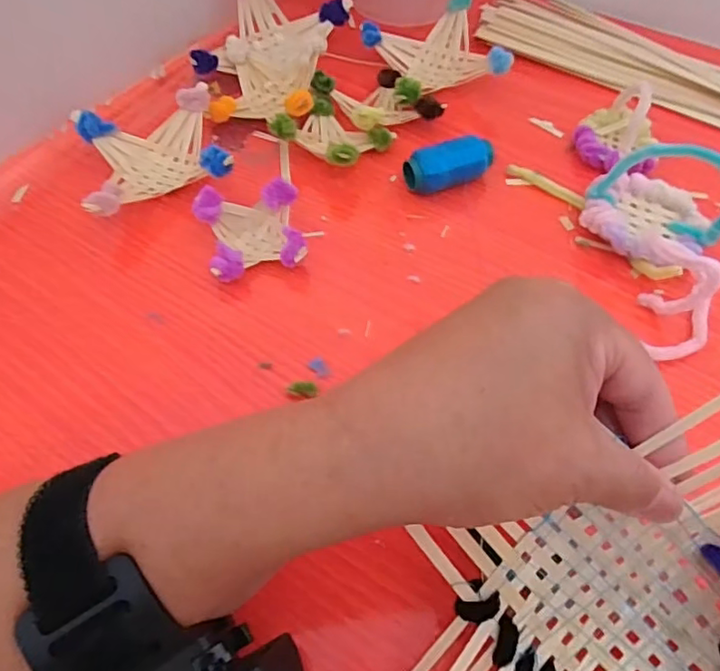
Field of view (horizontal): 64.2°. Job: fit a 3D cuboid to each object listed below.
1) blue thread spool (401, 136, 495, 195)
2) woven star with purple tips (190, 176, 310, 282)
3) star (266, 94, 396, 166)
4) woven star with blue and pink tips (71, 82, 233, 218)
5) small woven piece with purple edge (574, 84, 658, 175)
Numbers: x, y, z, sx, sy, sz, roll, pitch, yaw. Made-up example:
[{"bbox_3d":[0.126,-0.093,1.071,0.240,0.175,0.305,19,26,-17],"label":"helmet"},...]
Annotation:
[{"bbox_3d":[0.055,-0.104,0.356,0.054,0.024,0.025,-22,61,-13],"label":"blue thread spool"},{"bbox_3d":[-0.060,-0.056,0.323,0.054,0.031,0.049,-11,59,-6],"label":"woven star with purple tips"},{"bbox_3d":[-0.017,-0.129,0.369,0.060,0.029,0.060,28,63,16],"label":"star"},{"bbox_3d":[-0.124,-0.108,0.354,0.086,0.035,0.078,-21,61,-12],"label":"woven star with blue and pink tips"},{"bbox_3d":[0.170,-0.134,0.367,0.051,0.034,0.067,23,61,14],"label":"small woven piece with purple edge"}]

